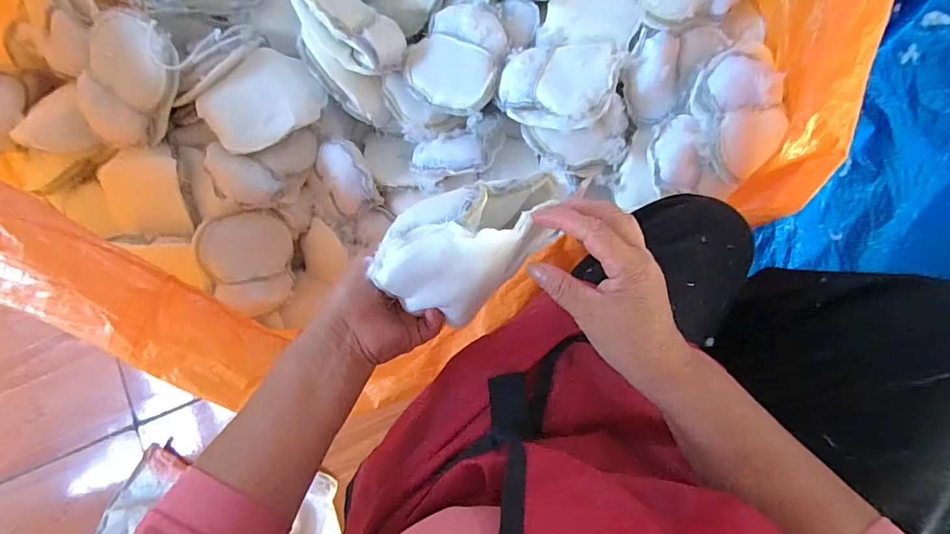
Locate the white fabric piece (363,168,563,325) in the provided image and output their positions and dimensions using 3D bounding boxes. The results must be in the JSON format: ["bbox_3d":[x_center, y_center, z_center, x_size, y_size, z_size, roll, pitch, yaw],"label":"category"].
[{"bbox_3d":[-0.004,-0.024,0.352,0.156,0.083,0.085,-42,81,0],"label":"white fabric piece"}]

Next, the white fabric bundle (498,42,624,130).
[{"bbox_3d":[0.123,-0.275,0.664,0.168,0.047,0.142,12,85,7],"label":"white fabric bundle"}]

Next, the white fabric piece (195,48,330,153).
[{"bbox_3d":[-0.318,-0.249,0.680,0.165,0.048,0.128,-37,81,1],"label":"white fabric piece"}]

